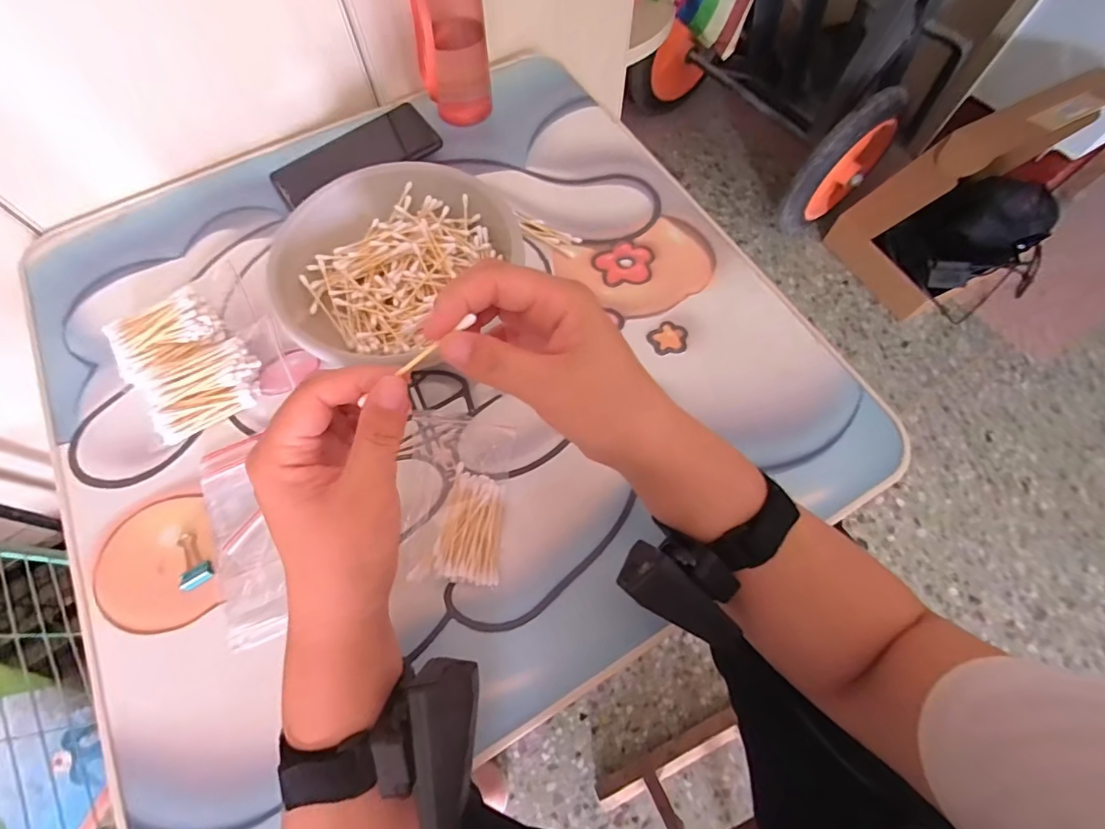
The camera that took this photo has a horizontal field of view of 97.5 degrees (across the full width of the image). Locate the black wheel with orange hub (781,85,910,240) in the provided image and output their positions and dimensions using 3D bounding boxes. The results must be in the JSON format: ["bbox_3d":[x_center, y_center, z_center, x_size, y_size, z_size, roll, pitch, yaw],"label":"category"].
[{"bbox_3d":[0.582,-0.493,0.961,0.286,0.276,0.079,-41,72,-15],"label":"black wheel with orange hub"}]

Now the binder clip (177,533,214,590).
[{"bbox_3d":[-0.253,0.100,0.340,0.020,0.005,0.043,-26,69,-10],"label":"binder clip"}]

